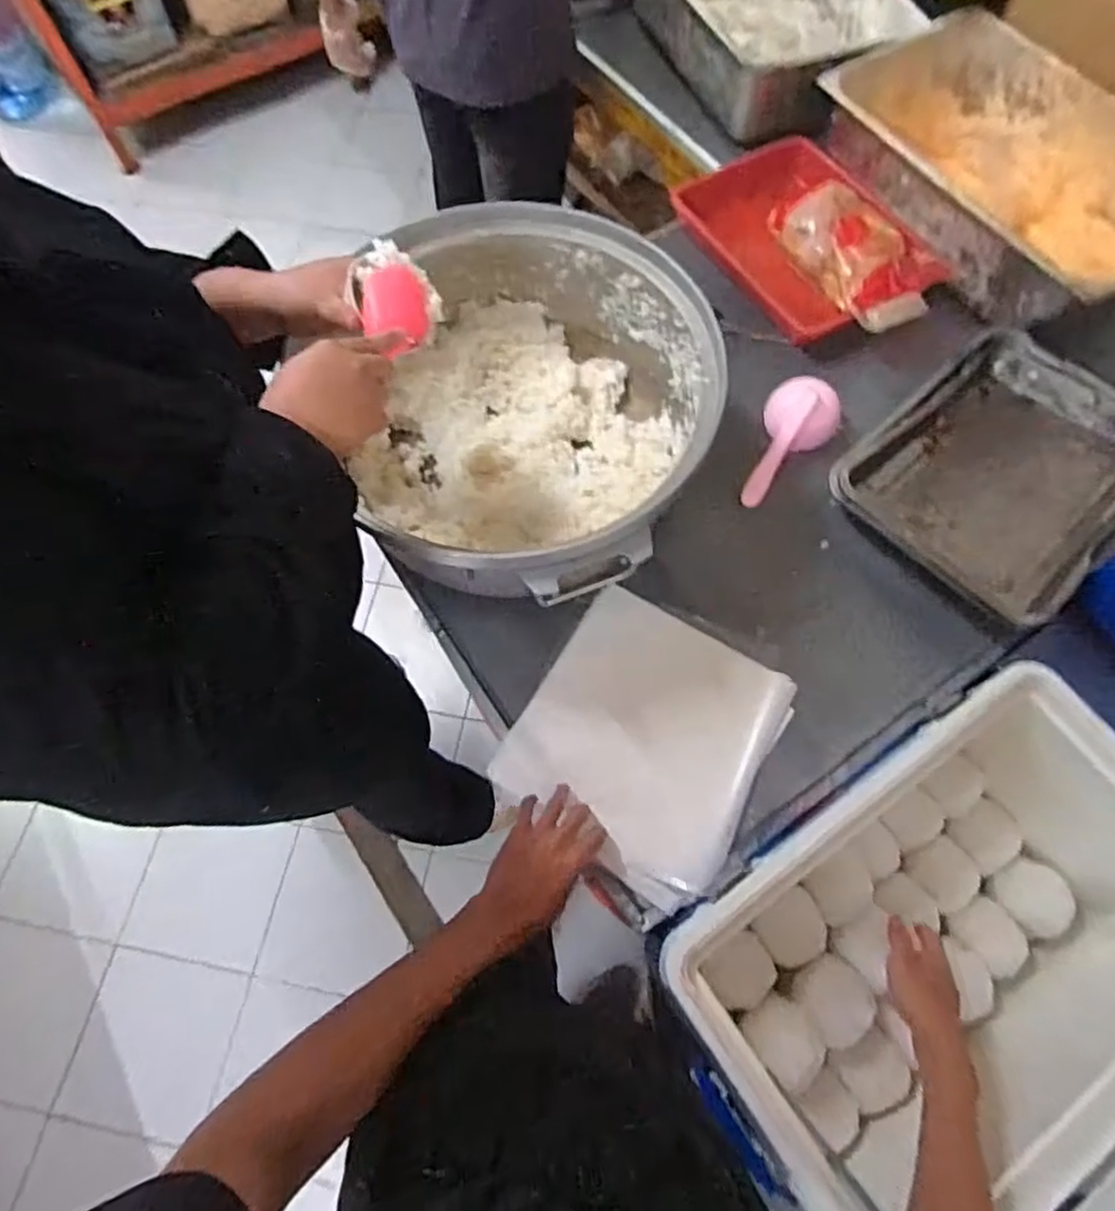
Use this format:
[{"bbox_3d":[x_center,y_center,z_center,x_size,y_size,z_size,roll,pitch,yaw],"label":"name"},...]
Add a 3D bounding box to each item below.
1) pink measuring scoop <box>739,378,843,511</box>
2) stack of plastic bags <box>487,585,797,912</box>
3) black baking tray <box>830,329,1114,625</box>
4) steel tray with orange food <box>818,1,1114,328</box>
[{"bbox_3d":[0.307,-0.210,0.890,0.092,0.060,0.183,17,68,8],"label":"pink measuring scoop"},{"bbox_3d":[0.103,0.144,0.783,0.257,0.023,0.281,30,71,12],"label":"stack of plastic bags"},{"bbox_3d":[0.565,-0.182,0.857,0.373,0.054,0.278,-41,73,-15],"label":"black baking tray"},{"bbox_3d":[0.648,-0.631,1.031,0.326,0.157,0.520,-27,70,-10],"label":"steel tray with orange food"}]

